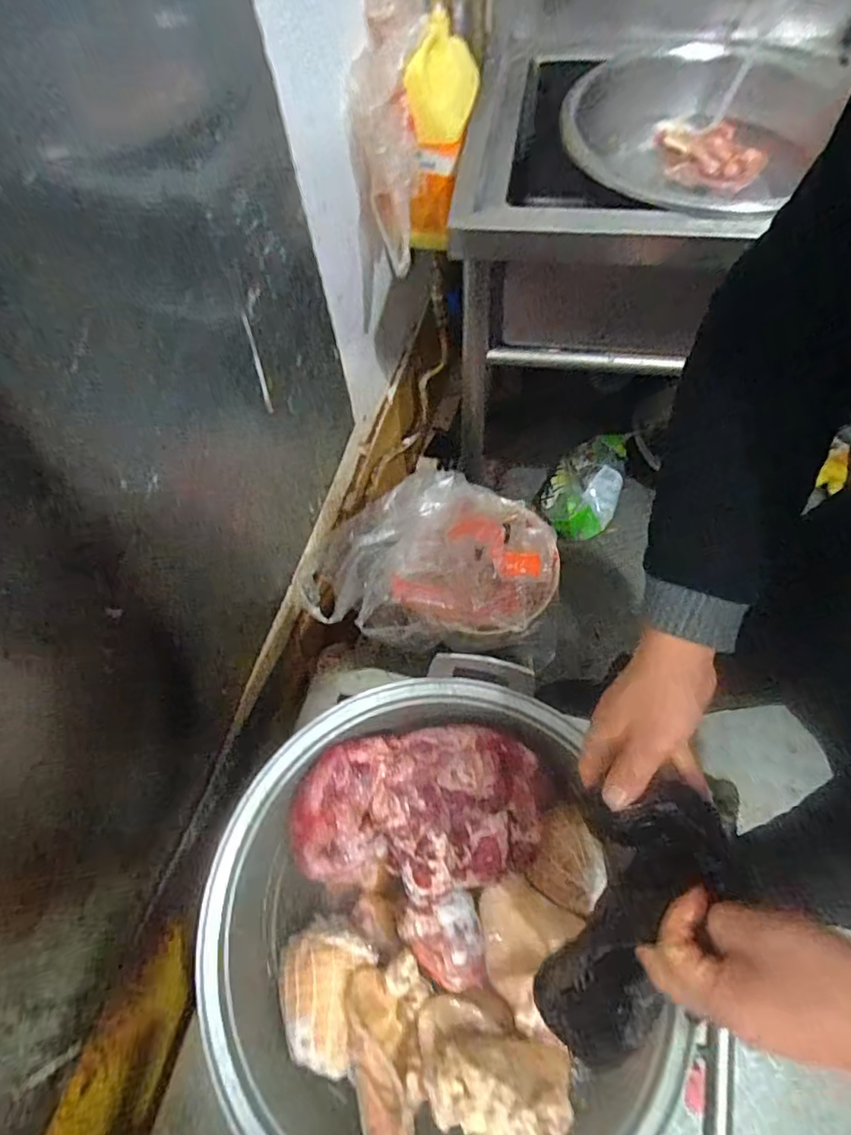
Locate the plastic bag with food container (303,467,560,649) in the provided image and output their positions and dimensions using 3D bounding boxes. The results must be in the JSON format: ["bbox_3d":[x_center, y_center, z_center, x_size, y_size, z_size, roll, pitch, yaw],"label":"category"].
[{"bbox_3d":[0.023,-0.021,1.023,0.441,0.105,0.334,3,64,5],"label":"plastic bag with food container"}]

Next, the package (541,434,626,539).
[{"bbox_3d":[0.416,-0.212,1.459,0.190,0.110,0.275,19,66,12],"label":"package"}]

